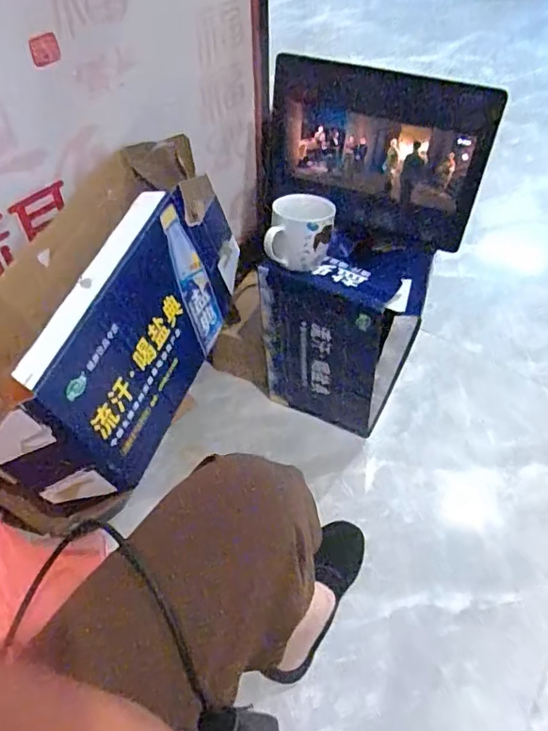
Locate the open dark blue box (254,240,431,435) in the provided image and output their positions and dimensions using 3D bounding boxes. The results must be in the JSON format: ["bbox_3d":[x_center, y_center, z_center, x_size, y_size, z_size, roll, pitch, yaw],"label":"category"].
[{"bbox_3d":[0.115,-0.049,0.909,0.222,0.313,0.153,22,54,17],"label":"open dark blue box"}]

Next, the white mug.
[{"bbox_3d":[0.036,-0.177,0.754,0.085,0.081,0.088,7,51,6],"label":"white mug"}]

